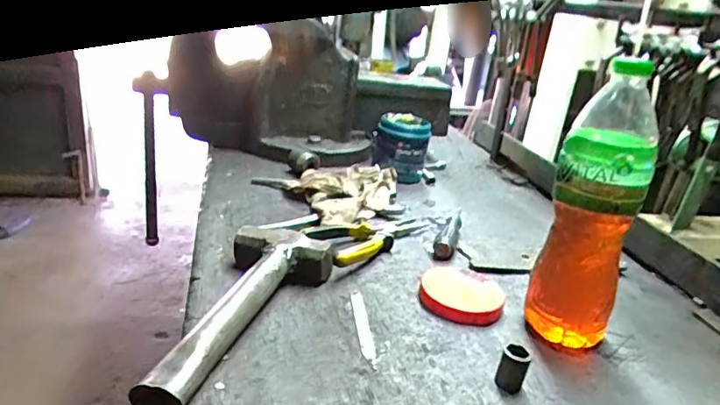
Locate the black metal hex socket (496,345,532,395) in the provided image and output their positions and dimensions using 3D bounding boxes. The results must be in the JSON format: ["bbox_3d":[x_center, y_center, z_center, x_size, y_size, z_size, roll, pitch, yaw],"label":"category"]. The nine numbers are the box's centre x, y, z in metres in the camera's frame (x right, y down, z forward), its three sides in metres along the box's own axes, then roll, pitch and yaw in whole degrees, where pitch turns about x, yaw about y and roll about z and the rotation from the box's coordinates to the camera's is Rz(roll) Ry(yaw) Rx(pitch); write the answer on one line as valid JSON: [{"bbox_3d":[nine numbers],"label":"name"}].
[{"bbox_3d":[0.130,0.142,0.443,0.023,0.035,0.024,16,23,20],"label":"black metal hex socket"}]

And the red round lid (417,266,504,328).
[{"bbox_3d":[0.107,0.097,0.550,0.087,0.025,0.072,14,23,16],"label":"red round lid"}]

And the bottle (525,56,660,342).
[{"bbox_3d":[0.220,0.007,0.493,0.074,0.265,0.081,16,23,20],"label":"bottle"}]

